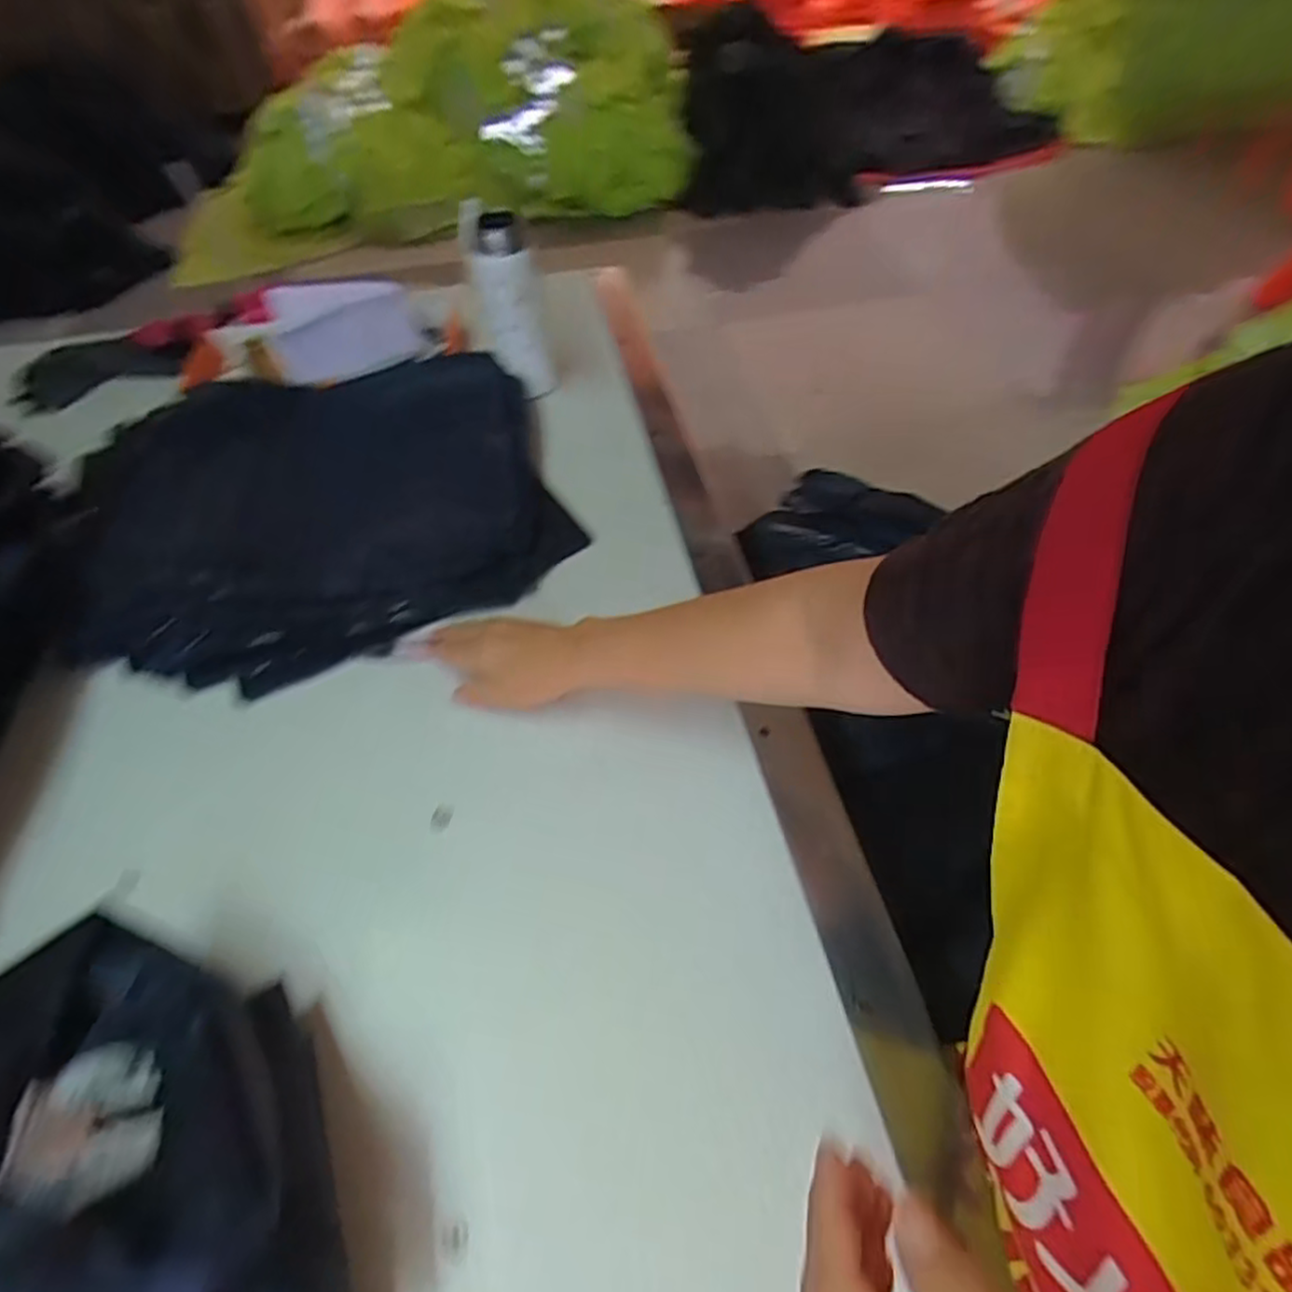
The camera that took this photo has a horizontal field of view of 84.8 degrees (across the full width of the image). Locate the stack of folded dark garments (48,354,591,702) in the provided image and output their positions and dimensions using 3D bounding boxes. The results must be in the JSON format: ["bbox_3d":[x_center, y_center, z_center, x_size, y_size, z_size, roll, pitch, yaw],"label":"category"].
[{"bbox_3d":[-0.316,-0.152,0.693,0.433,0.073,0.370,-19,53,-12],"label":"stack of folded dark garments"}]

